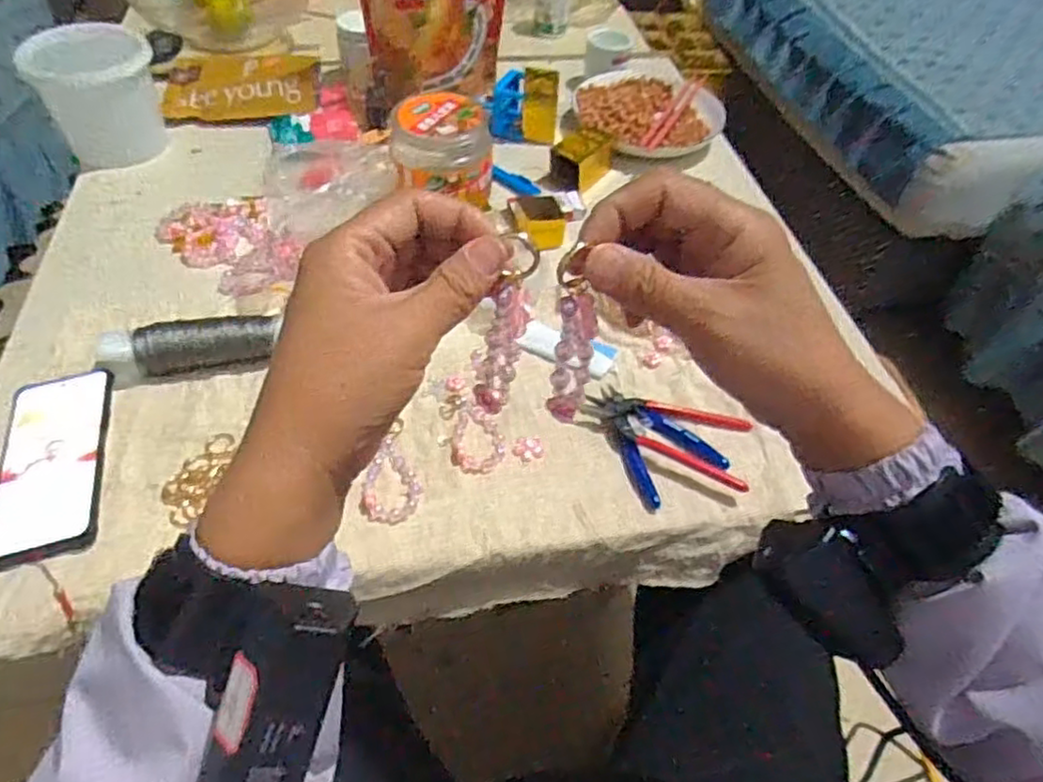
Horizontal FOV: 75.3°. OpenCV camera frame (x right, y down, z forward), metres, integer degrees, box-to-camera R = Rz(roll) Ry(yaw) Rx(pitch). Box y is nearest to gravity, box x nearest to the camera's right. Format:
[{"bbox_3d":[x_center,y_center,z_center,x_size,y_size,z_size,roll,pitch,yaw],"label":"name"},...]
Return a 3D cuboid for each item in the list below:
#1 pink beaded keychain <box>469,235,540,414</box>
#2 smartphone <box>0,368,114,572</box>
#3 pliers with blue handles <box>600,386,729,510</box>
[{"bbox_3d":[-0.009,-0.029,0.311,0.019,0.089,0.013,27,32,18],"label":"pink beaded keychain"},{"bbox_3d":[-0.353,0.052,0.507,0.075,0.014,0.161,-11,51,-13],"label":"smartphone"},{"bbox_3d":[0.105,0.036,0.566,0.076,0.010,0.114,-24,55,-22],"label":"pliers with blue handles"}]

